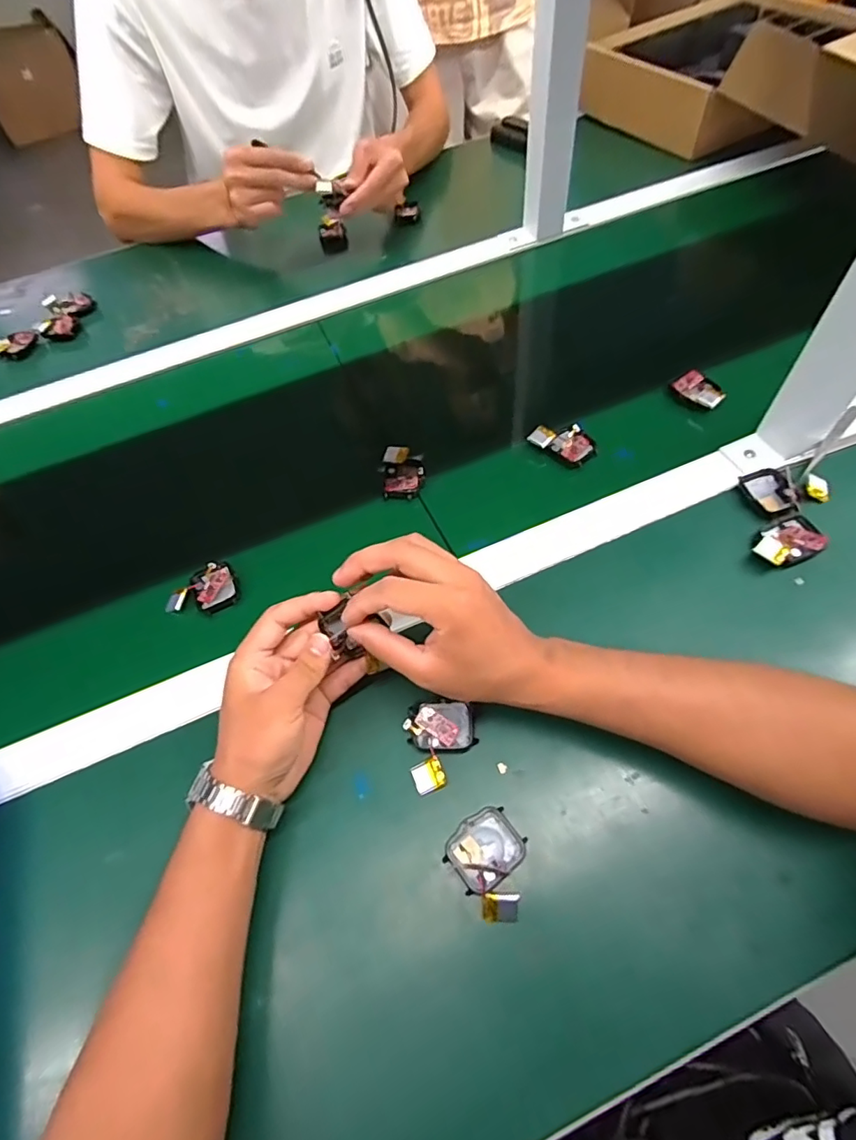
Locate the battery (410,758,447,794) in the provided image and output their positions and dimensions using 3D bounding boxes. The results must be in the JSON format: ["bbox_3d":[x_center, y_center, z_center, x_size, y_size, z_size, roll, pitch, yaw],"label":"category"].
[{"bbox_3d":[0.001,0.140,0.365,0.021,0.007,0.020,-27,63,10],"label":"battery"}]

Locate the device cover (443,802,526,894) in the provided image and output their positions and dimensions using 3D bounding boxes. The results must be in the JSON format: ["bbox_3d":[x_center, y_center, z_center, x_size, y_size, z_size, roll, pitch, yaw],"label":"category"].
[{"bbox_3d":[0.036,0.176,0.340,0.046,0.014,0.038,-36,62,-15],"label":"device cover"}]

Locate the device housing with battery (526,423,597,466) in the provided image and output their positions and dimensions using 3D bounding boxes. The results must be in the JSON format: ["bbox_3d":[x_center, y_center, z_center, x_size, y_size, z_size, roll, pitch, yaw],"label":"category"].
[{"bbox_3d":[0.132,-0.125,0.518,0.061,0.010,0.041,30,67,22],"label":"device housing with battery"}]

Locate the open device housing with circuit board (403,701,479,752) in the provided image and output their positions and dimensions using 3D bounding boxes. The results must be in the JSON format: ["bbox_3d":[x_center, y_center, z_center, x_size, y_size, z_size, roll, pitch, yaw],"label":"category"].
[{"bbox_3d":[0.009,0.109,0.378,0.048,0.012,0.033,-5,59,3],"label":"open device housing with circuit board"}]

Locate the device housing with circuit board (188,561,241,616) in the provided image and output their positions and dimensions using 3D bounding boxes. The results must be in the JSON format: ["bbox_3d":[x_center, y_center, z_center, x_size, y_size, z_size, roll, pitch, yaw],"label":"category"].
[{"bbox_3d":[-0.185,0.014,0.467,0.037,0.010,0.047,-31,61,-12],"label":"device housing with circuit board"}]

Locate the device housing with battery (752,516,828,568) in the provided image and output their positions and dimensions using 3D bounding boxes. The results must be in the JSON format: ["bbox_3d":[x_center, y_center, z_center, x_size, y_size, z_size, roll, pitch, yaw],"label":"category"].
[{"bbox_3d":[0.292,-0.023,0.436,0.057,0.014,0.036,-25,60,-8],"label":"device housing with battery"}]

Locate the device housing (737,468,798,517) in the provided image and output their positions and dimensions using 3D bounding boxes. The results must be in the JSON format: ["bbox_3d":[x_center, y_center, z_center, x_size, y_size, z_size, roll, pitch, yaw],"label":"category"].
[{"bbox_3d":[0.292,-0.069,0.464,0.037,0.012,0.049,-11,59,0],"label":"device housing"}]

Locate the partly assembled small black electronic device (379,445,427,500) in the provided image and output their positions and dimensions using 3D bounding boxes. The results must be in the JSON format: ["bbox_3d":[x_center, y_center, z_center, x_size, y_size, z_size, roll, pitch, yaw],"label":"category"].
[{"bbox_3d":[-0.024,-0.093,0.508,0.040,0.010,0.056,-9,59,1],"label":"partly assembled small black electronic device"}]

